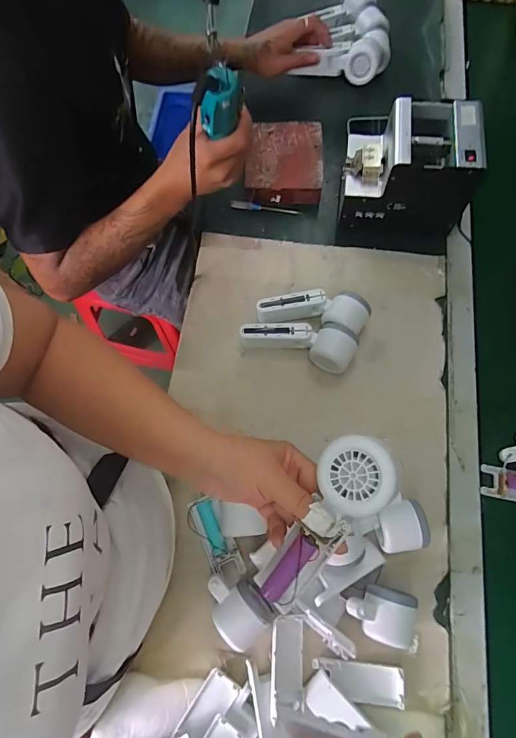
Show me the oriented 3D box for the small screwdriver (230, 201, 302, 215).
[{"bbox_3d":[0.014,-0.277,0.703,0.122,0.013,0.007,6,71,2],"label":"small screwdriver"}]

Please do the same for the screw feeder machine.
[{"bbox_3d":[0.221,-0.291,0.624,0.175,0.148,0.146,4,71,1],"label":"screw feeder machine"}]

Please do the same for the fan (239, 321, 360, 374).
[{"bbox_3d":[0.061,-0.045,0.596,0.160,0.045,0.060,19,72,6],"label":"fan"}]

